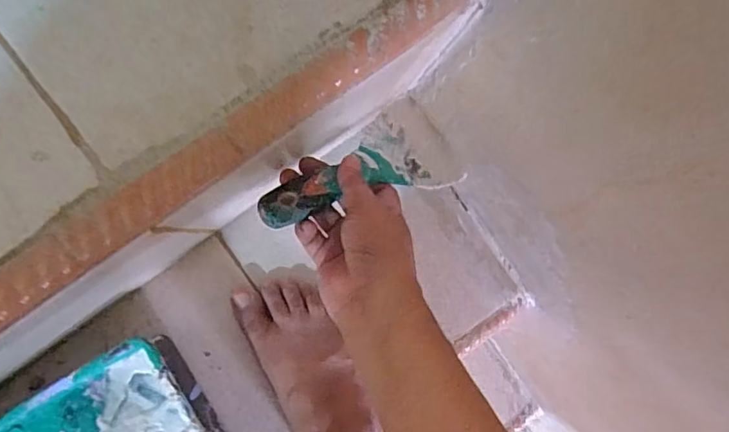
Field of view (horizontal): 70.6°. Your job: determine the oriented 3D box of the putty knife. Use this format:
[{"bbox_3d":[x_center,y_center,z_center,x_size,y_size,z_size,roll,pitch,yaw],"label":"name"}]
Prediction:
[{"bbox_3d":[0.002,-0.040,0.435,0.206,0.023,0.089,-28,90,-41],"label":"putty knife"}]

